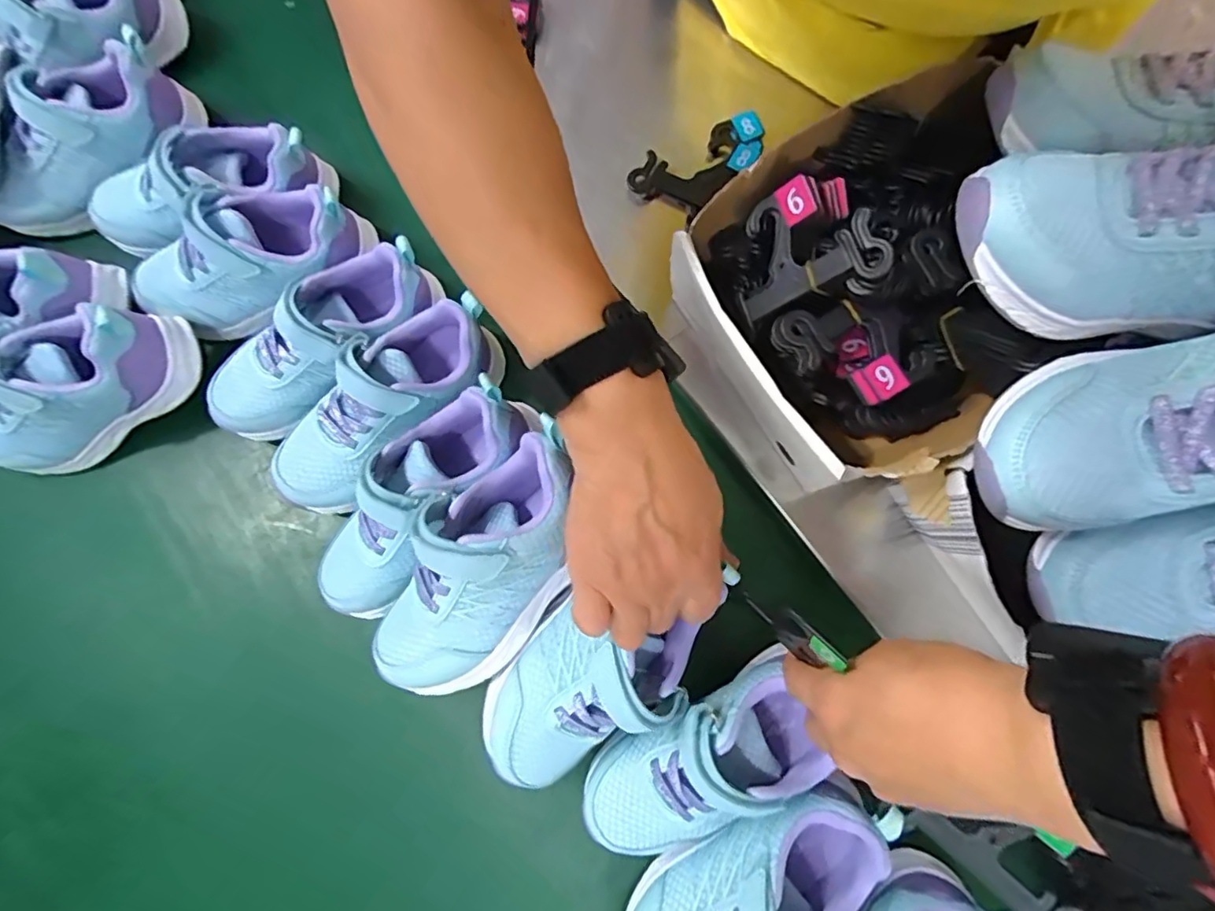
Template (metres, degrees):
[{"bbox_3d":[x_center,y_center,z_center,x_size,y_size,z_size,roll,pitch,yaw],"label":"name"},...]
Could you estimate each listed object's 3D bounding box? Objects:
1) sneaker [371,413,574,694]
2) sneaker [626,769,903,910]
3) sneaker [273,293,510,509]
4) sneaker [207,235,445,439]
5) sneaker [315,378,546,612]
[{"bbox_3d":[-0.069,0.061,0.327,0.080,0.069,0.169,32,97,7],"label":"sneaker"},{"bbox_3d":[0.079,0.251,0.317,0.180,0.074,0.066,-33,80,-5],"label":"sneaker"},{"bbox_3d":[-0.151,-0.033,0.393,0.177,0.077,0.071,-44,81,-7],"label":"sneaker"},{"bbox_3d":[-0.200,-0.077,0.405,0.179,0.075,0.083,-36,80,-6],"label":"sneaker"},{"bbox_3d":[-0.119,0.027,0.354,0.057,0.078,0.172,43,97,8],"label":"sneaker"}]

